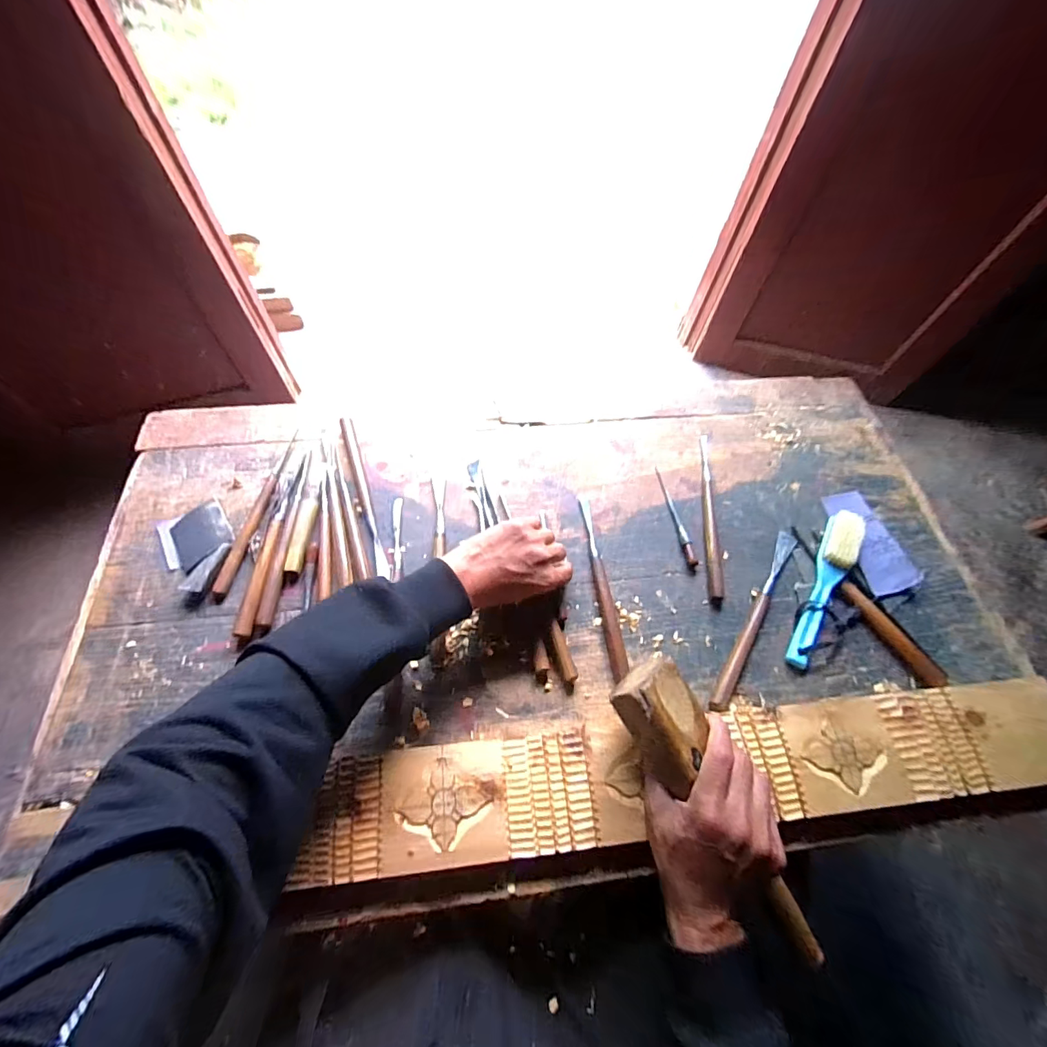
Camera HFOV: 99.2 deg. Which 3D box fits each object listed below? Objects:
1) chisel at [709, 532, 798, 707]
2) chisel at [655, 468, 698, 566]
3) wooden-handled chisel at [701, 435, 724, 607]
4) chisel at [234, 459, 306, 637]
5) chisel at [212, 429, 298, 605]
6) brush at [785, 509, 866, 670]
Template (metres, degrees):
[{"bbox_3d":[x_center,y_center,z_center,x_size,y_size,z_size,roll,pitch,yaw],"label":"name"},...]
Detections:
[{"bbox_3d":[0.283,0.110,0.540,0.022,0.015,0.260,31,64,13],"label":"chisel"},{"bbox_3d":[0.204,-0.014,0.601,0.012,0.009,0.150,-7,62,-7],"label":"chisel"},{"bbox_3d":[0.254,-0.020,0.606,0.021,0.014,0.256,8,62,1],"label":"wooden-handled chisel"},{"bbox_3d":[-0.311,0.021,0.552,0.022,0.016,0.238,1,62,-3],"label":"chisel"},{"bbox_3d":[-0.341,-0.022,0.576,0.018,0.011,0.251,7,62,0],"label":"chisel"},{"bbox_3d":[0.373,0.073,0.549,0.032,0.043,0.223,32,65,13],"label":"brush"}]

